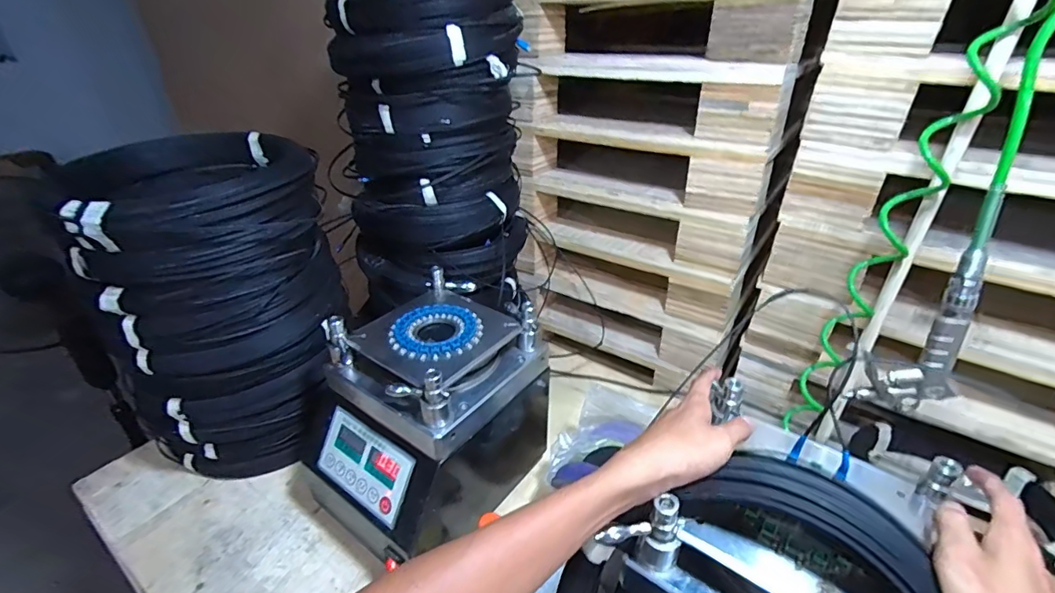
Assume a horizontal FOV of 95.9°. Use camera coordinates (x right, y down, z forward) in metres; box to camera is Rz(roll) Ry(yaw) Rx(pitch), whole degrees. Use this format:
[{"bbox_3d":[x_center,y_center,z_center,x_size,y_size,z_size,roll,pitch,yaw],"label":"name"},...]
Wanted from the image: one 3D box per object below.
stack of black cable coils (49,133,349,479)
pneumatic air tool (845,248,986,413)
[{"bbox_3d":[-0.452,0.003,0.756,0.282,0.430,0.331,-19,35,-28],"label":"stack of black cable coils"},{"bbox_3d":[0.382,0.037,0.458,0.074,0.169,0.031,8,32,15],"label":"pneumatic air tool"}]

